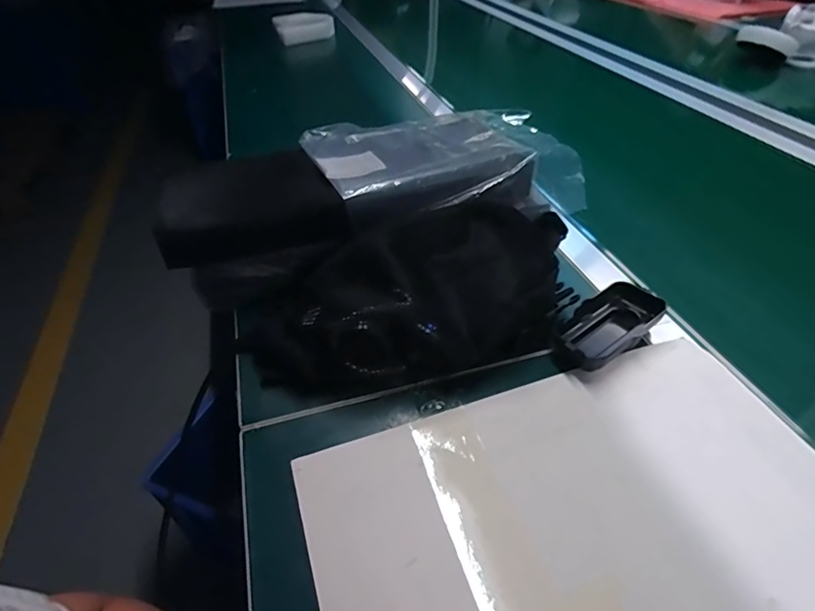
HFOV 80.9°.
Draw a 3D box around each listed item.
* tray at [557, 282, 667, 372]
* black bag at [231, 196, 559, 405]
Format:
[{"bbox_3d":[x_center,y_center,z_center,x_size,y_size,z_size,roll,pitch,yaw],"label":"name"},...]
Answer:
[{"bbox_3d":[0.176,0.019,0.418,0.112,0.024,0.053,-29,50,-27],"label":"tray"},{"bbox_3d":[0.010,-0.010,0.414,0.298,0.075,0.132,-16,45,-15],"label":"black bag"}]

